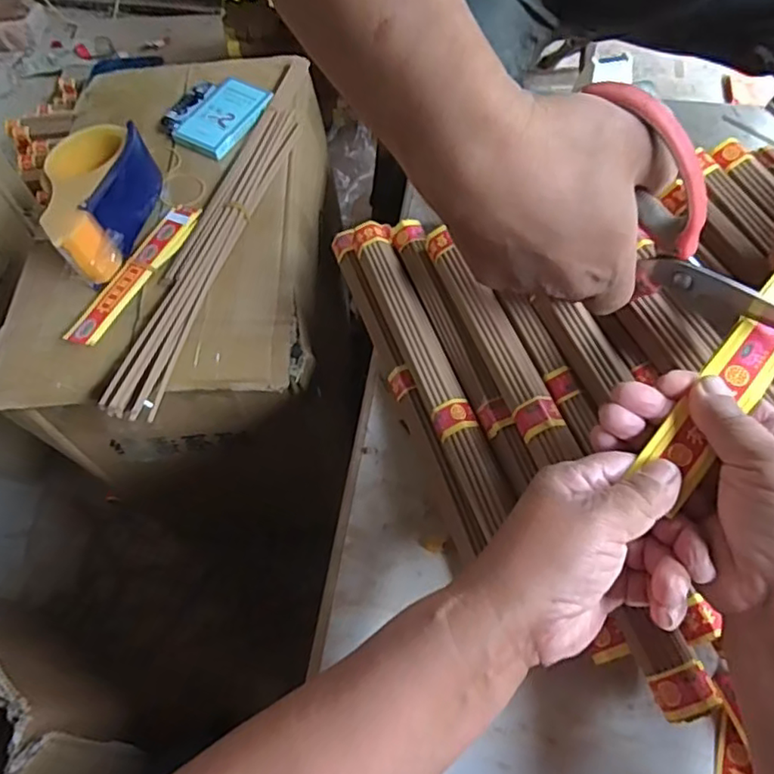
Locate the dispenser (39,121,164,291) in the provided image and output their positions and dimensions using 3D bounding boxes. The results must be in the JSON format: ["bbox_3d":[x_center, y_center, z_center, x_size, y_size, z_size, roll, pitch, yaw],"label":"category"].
[{"bbox_3d":[-0.258,-0.168,0.541,0.068,0.061,0.157,8,63,7],"label":"dispenser"}]

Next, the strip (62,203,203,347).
[{"bbox_3d":[-0.219,-0.102,0.525,0.030,0.017,0.163,25,66,15],"label":"strip"}]

